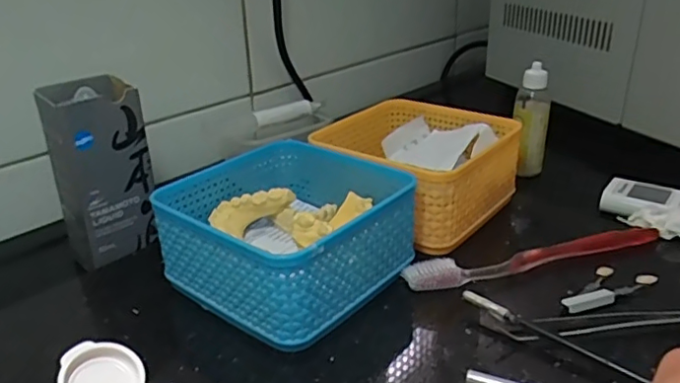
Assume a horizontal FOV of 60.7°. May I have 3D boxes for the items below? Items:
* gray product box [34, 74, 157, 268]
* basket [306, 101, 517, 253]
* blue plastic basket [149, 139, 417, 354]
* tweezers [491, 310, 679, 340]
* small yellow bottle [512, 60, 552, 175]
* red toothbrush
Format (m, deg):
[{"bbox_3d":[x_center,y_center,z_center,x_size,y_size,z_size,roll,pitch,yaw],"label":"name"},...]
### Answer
[{"bbox_3d":[-0.174,-0.018,0.422,0.062,0.117,0.060,-18,31,-31],"label":"gray product box"},{"bbox_3d":[0.056,-0.021,0.468,0.135,0.062,0.134,19,32,35],"label":"basket"},{"bbox_3d":[-0.035,0.024,0.385,0.132,0.063,0.132,20,33,36],"label":"blue plastic basket"},{"bbox_3d":[0.158,0.072,0.330,0.138,0.004,0.014,-7,41,-3],"label":"tweezers"},{"bbox_3d":[0.183,-0.069,0.560,0.028,0.106,0.037,-3,26,-5],"label":"small yellow bottle"},{"bbox_3d":[0.137,0.043,0.396,0.191,0.010,0.020,-7,27,-12],"label":"red toothbrush"}]

